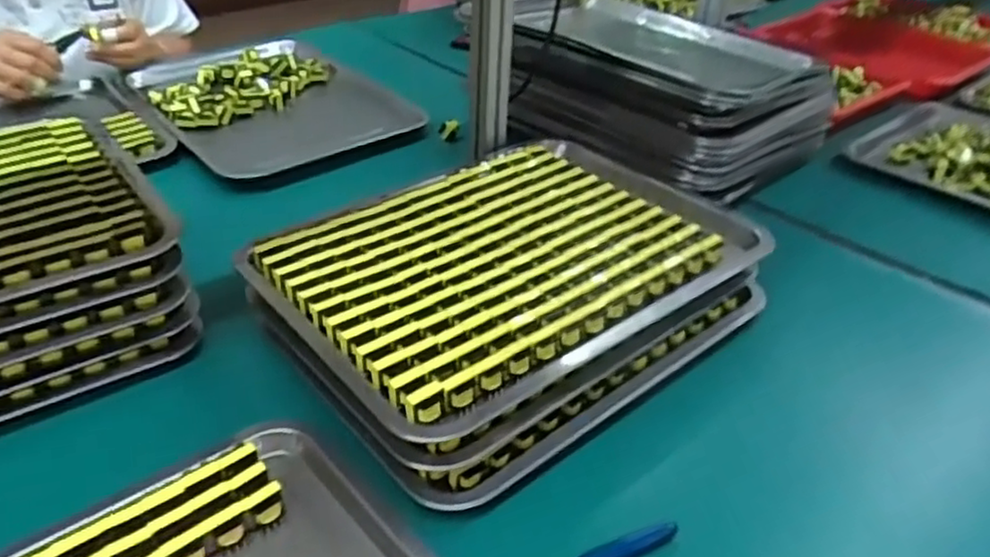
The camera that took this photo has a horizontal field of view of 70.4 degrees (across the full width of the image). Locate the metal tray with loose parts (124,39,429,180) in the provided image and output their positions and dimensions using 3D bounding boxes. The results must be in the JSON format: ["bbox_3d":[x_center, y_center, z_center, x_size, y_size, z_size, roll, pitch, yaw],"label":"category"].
[{"bbox_3d":[-0.307,-0.256,0.978,0.308,0.043,0.380,-22,42,-31],"label":"metal tray with loose parts"}]

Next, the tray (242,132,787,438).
[{"bbox_3d":[0.012,-0.022,0.597,0.372,0.030,0.257,-22,42,-31],"label":"tray"}]

